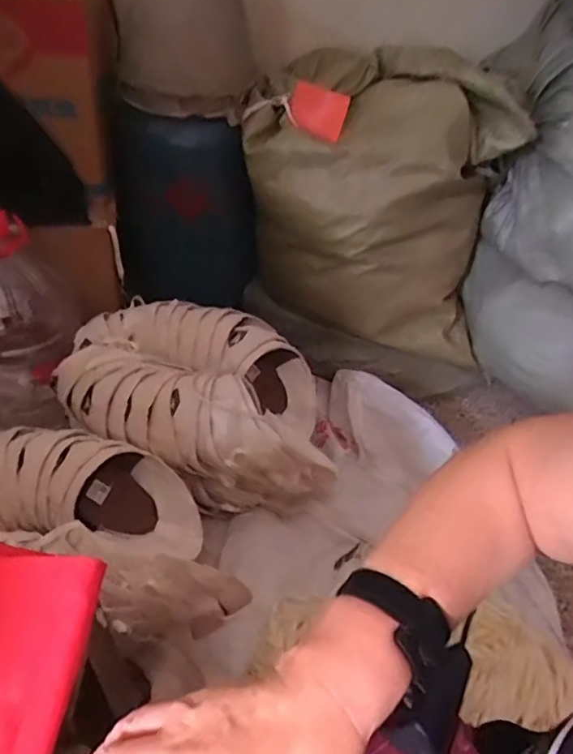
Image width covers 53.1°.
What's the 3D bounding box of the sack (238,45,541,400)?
[{"bbox_3d":[0.191,-0.288,1.199,0.527,0.614,0.263,11,40,6],"label":"sack"}]

